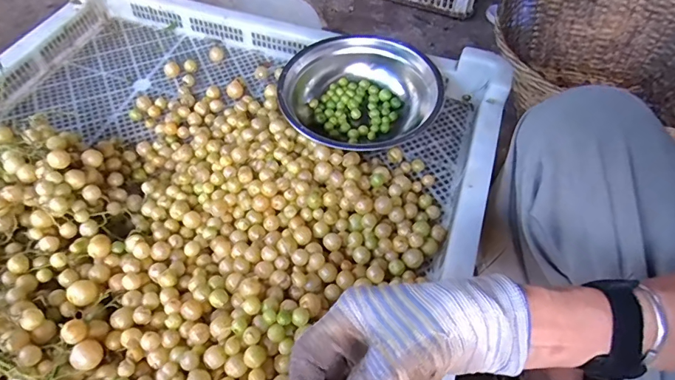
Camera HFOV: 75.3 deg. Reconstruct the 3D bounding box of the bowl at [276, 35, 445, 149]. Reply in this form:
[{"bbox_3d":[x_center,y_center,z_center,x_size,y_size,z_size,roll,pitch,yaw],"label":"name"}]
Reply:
[{"bbox_3d":[0.023,-0.103,0.517,0.172,0.057,0.175,1,55,-1],"label":"bowl"}]

